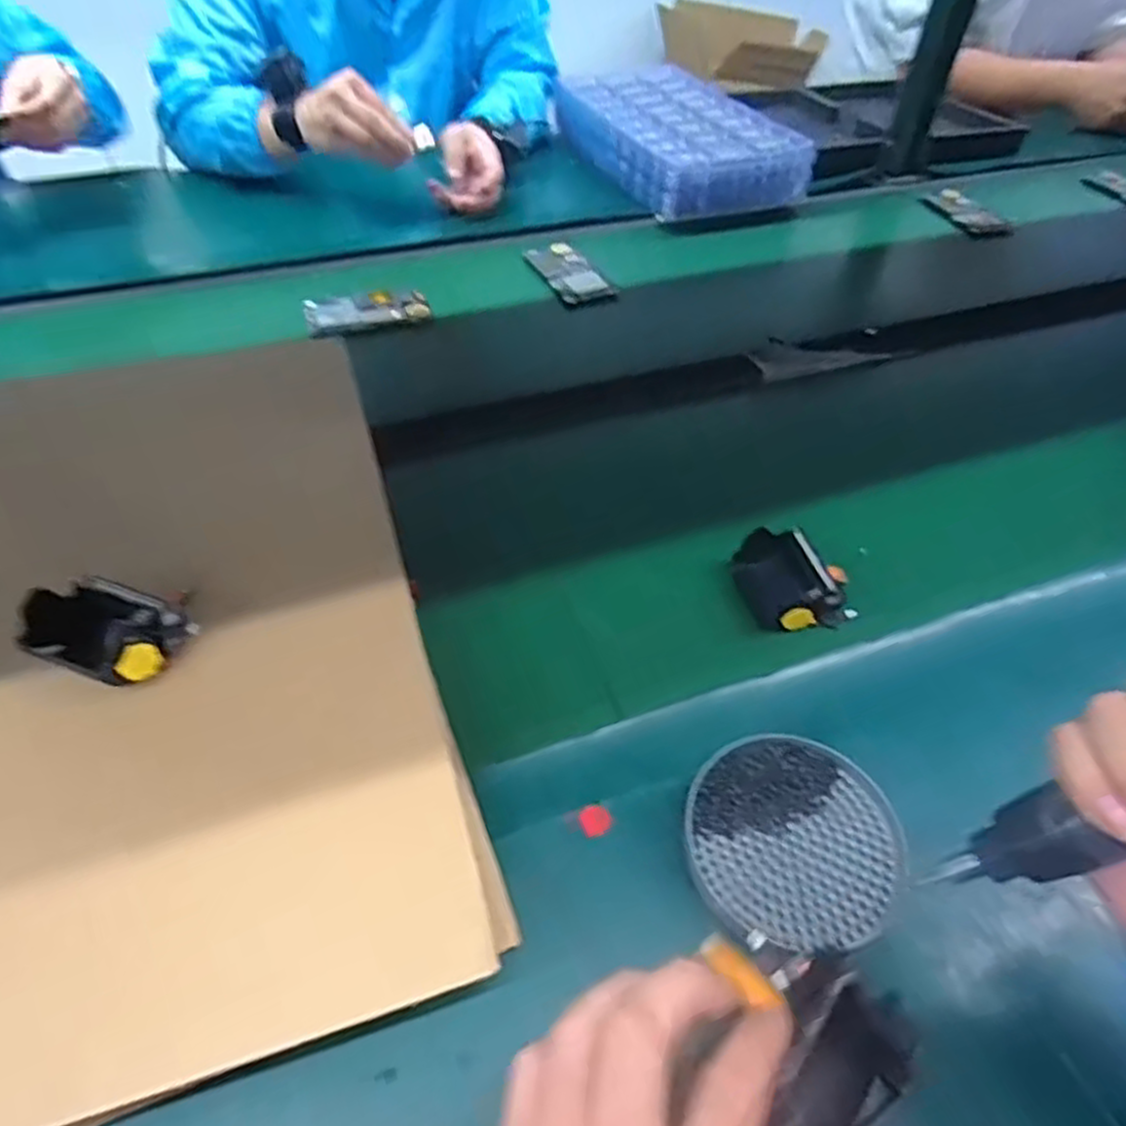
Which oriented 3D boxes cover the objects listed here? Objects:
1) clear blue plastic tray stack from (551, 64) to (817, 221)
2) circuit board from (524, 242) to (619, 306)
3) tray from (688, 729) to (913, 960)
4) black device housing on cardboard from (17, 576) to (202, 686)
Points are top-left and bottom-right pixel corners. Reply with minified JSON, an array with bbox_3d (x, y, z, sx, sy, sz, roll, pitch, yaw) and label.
[{"bbox_3d":[0.152,-0.606,1.057,0.222,0.064,0.391,-15,51,-16],"label":"clear blue plastic tray stack"},{"bbox_3d":[0.007,-0.331,0.849,0.069,0.014,0.129,-17,52,-18],"label":"circuit board"},{"bbox_3d":[0.126,0.149,0.411,0.115,0.018,0.109,2,48,-2],"label":"tray"},{"bbox_3d":[-0.252,0.033,0.410,0.069,0.042,0.060,17,50,11],"label":"black device housing on cardboard"}]

